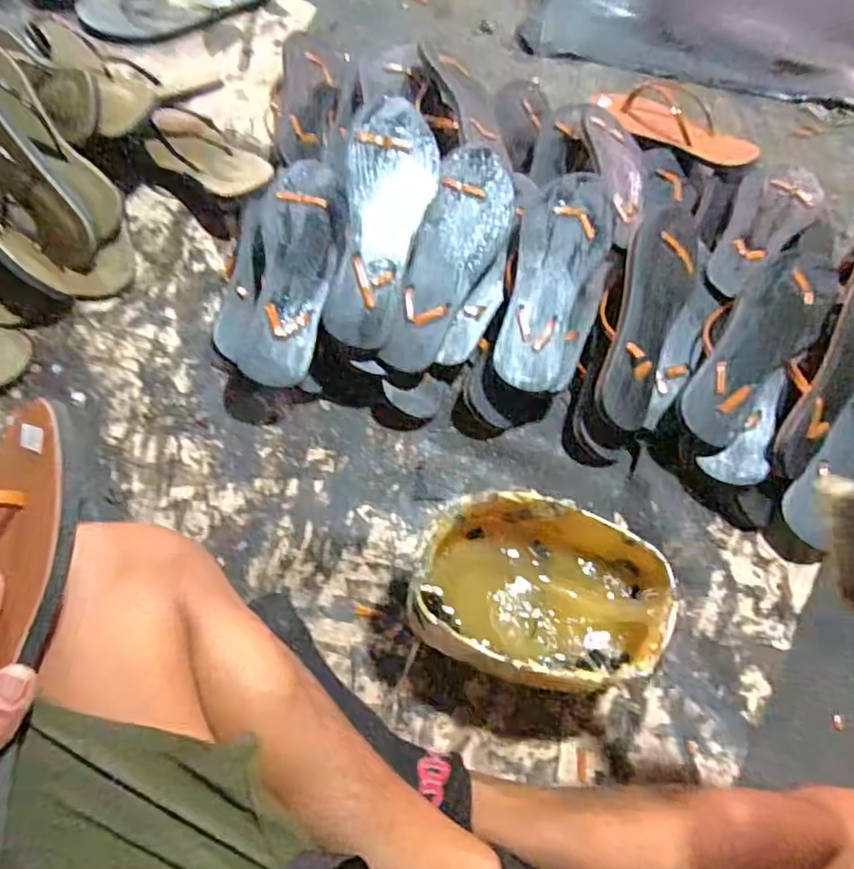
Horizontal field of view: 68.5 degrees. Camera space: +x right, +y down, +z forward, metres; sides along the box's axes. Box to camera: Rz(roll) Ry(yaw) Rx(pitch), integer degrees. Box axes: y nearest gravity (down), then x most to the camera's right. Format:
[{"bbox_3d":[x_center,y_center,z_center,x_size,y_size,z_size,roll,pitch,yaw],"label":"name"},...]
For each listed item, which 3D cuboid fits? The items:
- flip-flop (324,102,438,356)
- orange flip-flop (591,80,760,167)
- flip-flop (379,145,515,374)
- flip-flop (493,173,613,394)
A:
[{"bbox_3d":[-0.044,-0.207,0.607,0.081,0.028,0.242,11,87,2],"label":"flip-flop"},{"bbox_3d":[0.324,-0.417,0.810,0.094,0.050,0.239,-36,61,-15],"label":"orange flip-flop"},{"bbox_3d":[0.021,-0.175,0.636,0.078,0.030,0.235,23,84,-6],"label":"flip-flop"},{"bbox_3d":[0.126,-0.162,0.638,0.089,0.038,0.247,21,68,5],"label":"flip-flop"}]

